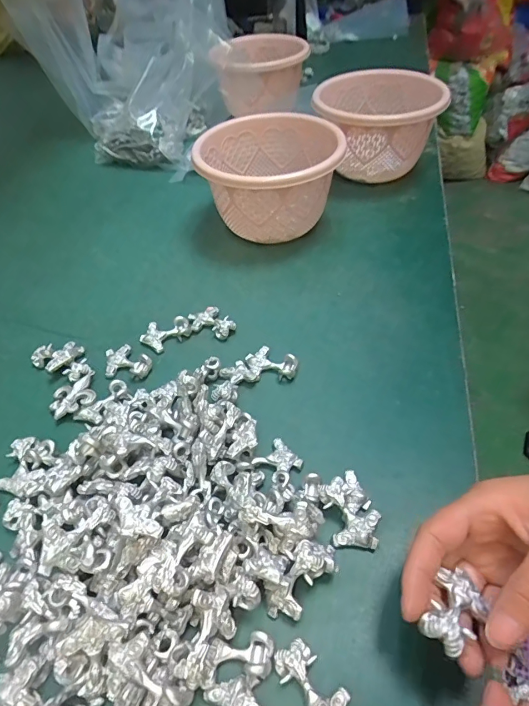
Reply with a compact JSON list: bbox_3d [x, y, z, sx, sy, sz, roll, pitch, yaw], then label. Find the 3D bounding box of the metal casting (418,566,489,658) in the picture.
[{"bbox_3d":[0.086,0.114,0.195,0.022,0.009,0.042,36,35,28],"label":"metal casting"}]

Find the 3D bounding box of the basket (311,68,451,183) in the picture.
[{"bbox_3d":[0.130,-0.264,0.521,0.142,0.094,0.140,0,49,2],"label":"basket"}]

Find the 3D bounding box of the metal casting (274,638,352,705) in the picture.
[{"bbox_3d":[0.021,0.162,0.205,0.029,0.010,0.042,-36,57,-25],"label":"metal casting"}]

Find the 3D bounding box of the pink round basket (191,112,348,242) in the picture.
[{"bbox_3d":[0.004,-0.172,0.449,0.131,0.094,0.128,-1,49,1],"label":"pink round basket"}]

